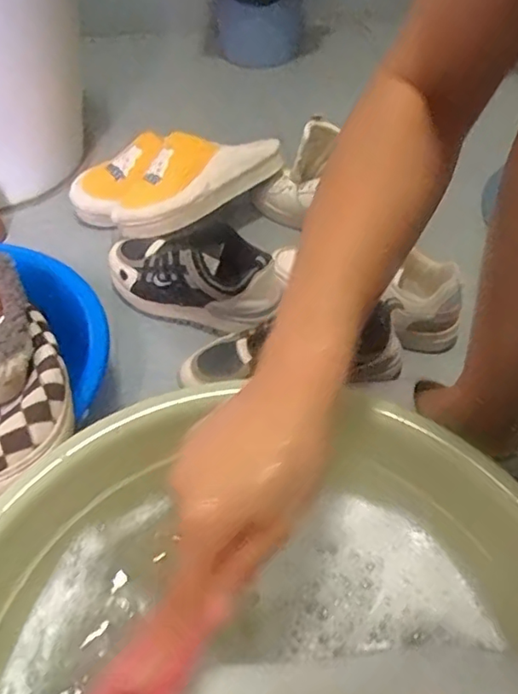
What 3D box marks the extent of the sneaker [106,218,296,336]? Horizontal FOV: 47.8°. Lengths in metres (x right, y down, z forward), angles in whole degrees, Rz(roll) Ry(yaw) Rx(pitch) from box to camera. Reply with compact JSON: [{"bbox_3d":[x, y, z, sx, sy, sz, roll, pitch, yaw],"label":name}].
[{"bbox_3d":[-0.081,-0.093,0.706,0.228,0.092,0.092,18,49,16],"label":"sneaker"}]

